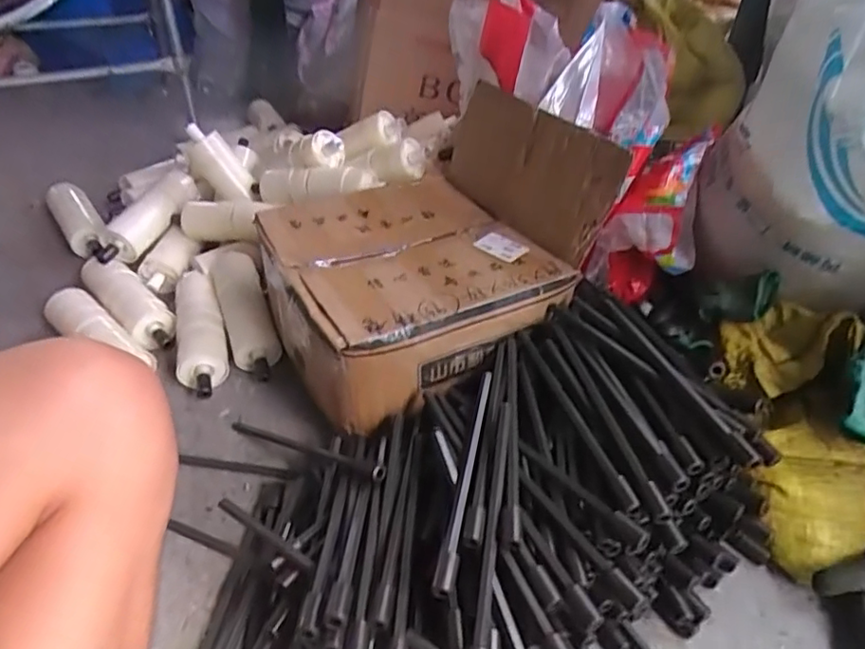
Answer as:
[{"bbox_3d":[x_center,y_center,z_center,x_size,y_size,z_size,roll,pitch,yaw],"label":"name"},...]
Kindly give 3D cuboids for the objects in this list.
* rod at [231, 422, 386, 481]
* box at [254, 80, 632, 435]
[{"bbox_3d":[-0.140,0.134,0.617,0.240,0.017,0.017,5,33,40],"label":"rod"},{"bbox_3d":[-0.010,-0.104,0.696,0.362,0.250,0.312,-22,46,-29],"label":"box"}]

